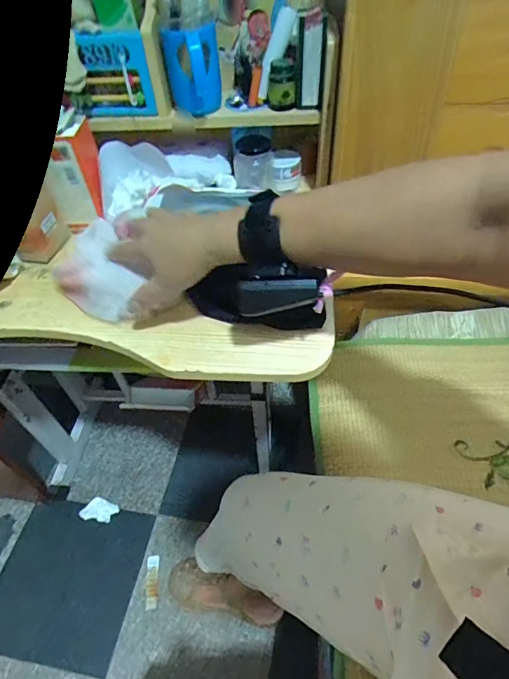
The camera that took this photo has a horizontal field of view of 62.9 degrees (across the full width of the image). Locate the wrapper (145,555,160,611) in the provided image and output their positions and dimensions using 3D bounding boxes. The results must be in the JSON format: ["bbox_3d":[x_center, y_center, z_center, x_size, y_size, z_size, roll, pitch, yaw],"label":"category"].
[{"bbox_3d":[-0.215,0.509,0.874,0.026,0.004,0.099,-5,50,1],"label":"wrapper"}]

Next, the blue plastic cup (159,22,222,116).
[{"bbox_3d":[-0.074,-0.331,0.519,0.066,0.093,0.064,-11,50,-4],"label":"blue plastic cup"}]

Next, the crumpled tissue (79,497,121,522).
[{"bbox_3d":[-0.362,0.401,0.972,0.078,0.014,0.055,17,54,19],"label":"crumpled tissue"}]

